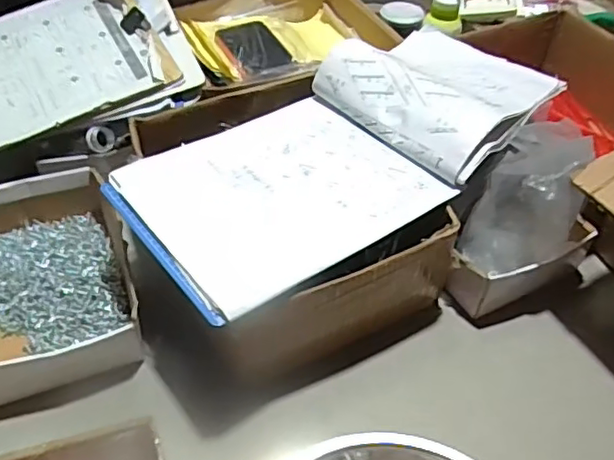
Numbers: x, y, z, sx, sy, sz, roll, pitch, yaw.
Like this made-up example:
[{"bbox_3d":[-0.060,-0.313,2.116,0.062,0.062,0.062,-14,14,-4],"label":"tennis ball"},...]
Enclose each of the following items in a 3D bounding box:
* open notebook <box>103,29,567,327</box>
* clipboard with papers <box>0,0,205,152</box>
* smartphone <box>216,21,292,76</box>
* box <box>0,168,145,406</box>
[{"bbox_3d":[0.065,-0.107,0.670,0.550,0.079,0.245,-34,56,-30],"label":"open notebook"},{"bbox_3d":[-0.333,-0.210,0.759,0.356,0.026,0.248,-24,61,-16],"label":"clipboard with papers"},{"bbox_3d":[-0.077,-0.260,0.854,0.082,0.011,0.138,-14,48,-16],"label":"smartphone"},{"bbox_3d":[-0.286,0.051,0.650,0.182,0.061,0.261,-13,48,-15],"label":"box"}]

